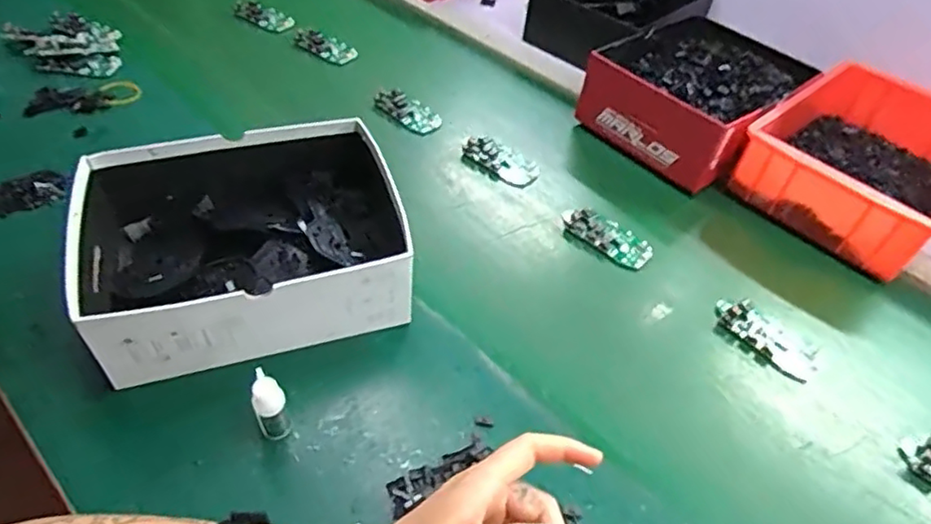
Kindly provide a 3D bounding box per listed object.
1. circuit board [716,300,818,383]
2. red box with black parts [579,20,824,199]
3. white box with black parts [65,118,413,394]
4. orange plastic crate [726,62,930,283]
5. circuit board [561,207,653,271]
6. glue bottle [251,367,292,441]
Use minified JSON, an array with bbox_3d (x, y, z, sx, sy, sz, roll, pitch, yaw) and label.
[{"bbox_3d":[0.277,0.068,0.577,0.095,0.013,0.054,29,50,20],"label":"circuit board"},{"bbox_3d":[0.284,-0.202,0.776,0.235,0.094,0.200,-26,54,-29],"label":"red box with black parts"},{"bbox_3d":[-0.187,-0.017,0.542,0.248,0.094,0.195,-11,49,-16],"label":"white box with black parts"},{"bbox_3d":[0.464,-0.123,0.728,0.206,0.090,0.291,36,53,25],"label":"orange plastic crate"},{"bbox_3d":[0.147,-0.028,0.652,0.097,0.011,0.040,34,52,24],"label":"circuit board"},{"bbox_3d":[-0.140,0.104,0.449,0.022,0.068,0.018,-18,51,-22],"label":"glue bottle"}]

